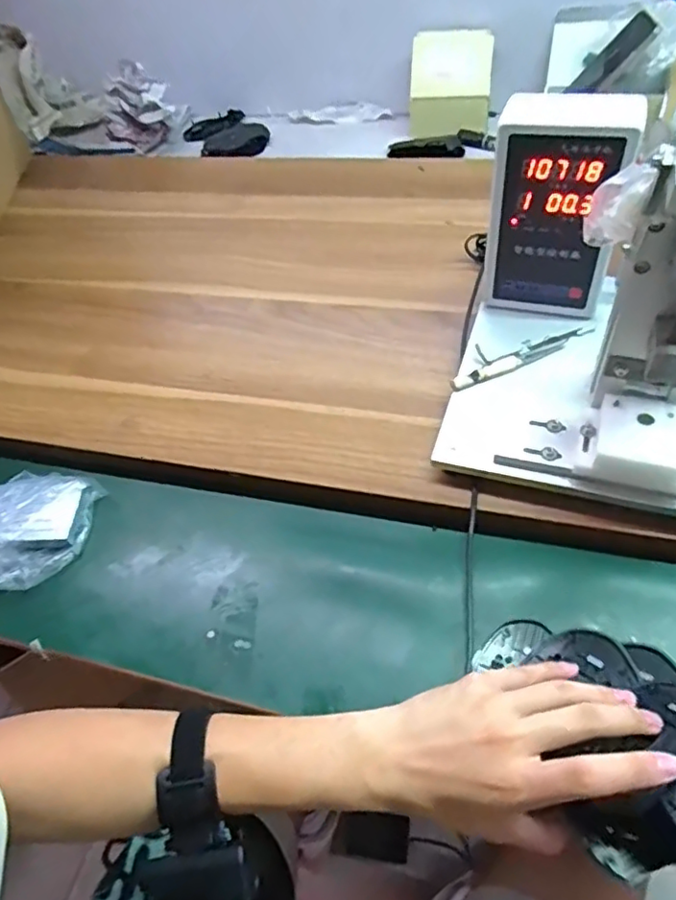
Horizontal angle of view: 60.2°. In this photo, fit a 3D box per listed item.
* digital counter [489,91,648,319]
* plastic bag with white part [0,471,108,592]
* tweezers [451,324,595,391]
[{"bbox_3d":[0.194,-0.214,0.526,0.111,0.171,0.066,14,56,19],"label":"digital counter"},{"bbox_3d":[-0.286,0.063,0.536,0.106,0.047,0.129,29,62,28],"label":"plastic bag with white part"},{"bbox_3d":[0.170,-0.091,0.545,0.151,0.010,0.032,-20,50,-12],"label":"tweezers"}]

